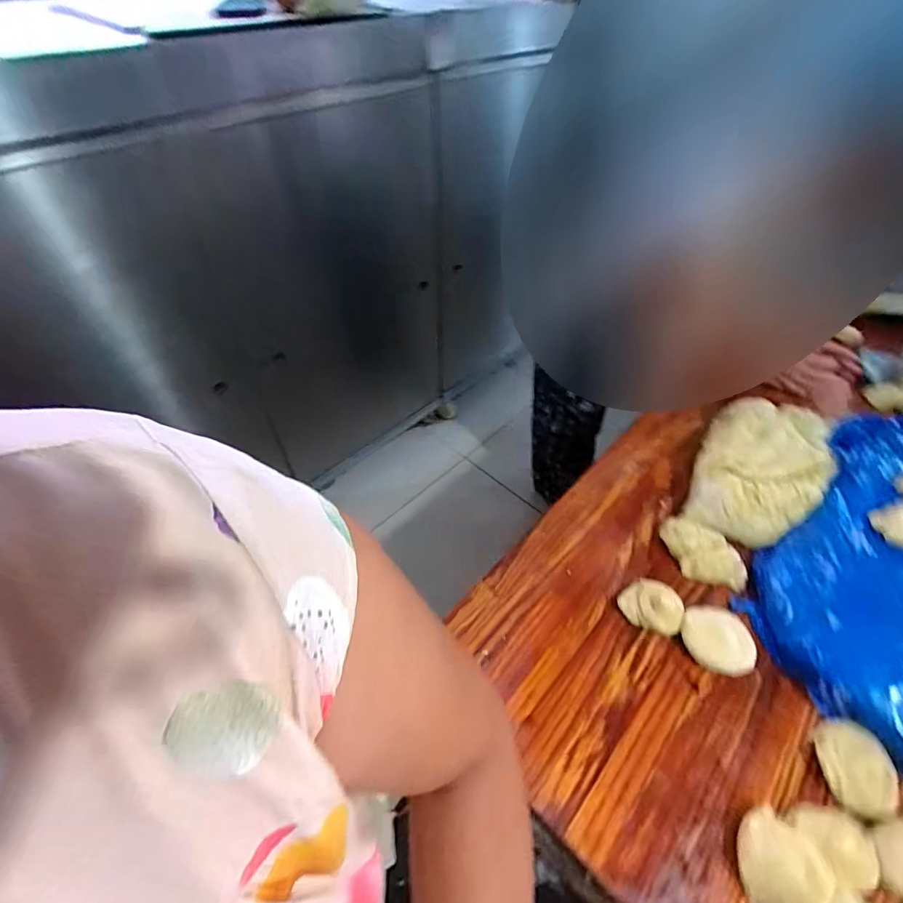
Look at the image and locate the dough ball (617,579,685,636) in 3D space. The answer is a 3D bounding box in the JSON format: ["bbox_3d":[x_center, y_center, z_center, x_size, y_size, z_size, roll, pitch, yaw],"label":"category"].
[{"bbox_3d":[0.281,0.214,0.633,0.081,0.037,0.072,36,57,28],"label":"dough ball"}]

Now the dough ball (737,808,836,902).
[{"bbox_3d":[0.328,0.412,0.453,0.066,0.038,0.078,25,53,21],"label":"dough ball"}]

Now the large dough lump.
[{"bbox_3d":[0.524,0.020,0.772,0.178,0.064,0.327,25,53,21],"label":"large dough lump"}]

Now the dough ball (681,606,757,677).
[{"bbox_3d":[0.350,0.244,0.595,0.089,0.045,0.076,34,56,26],"label":"dough ball"}]

